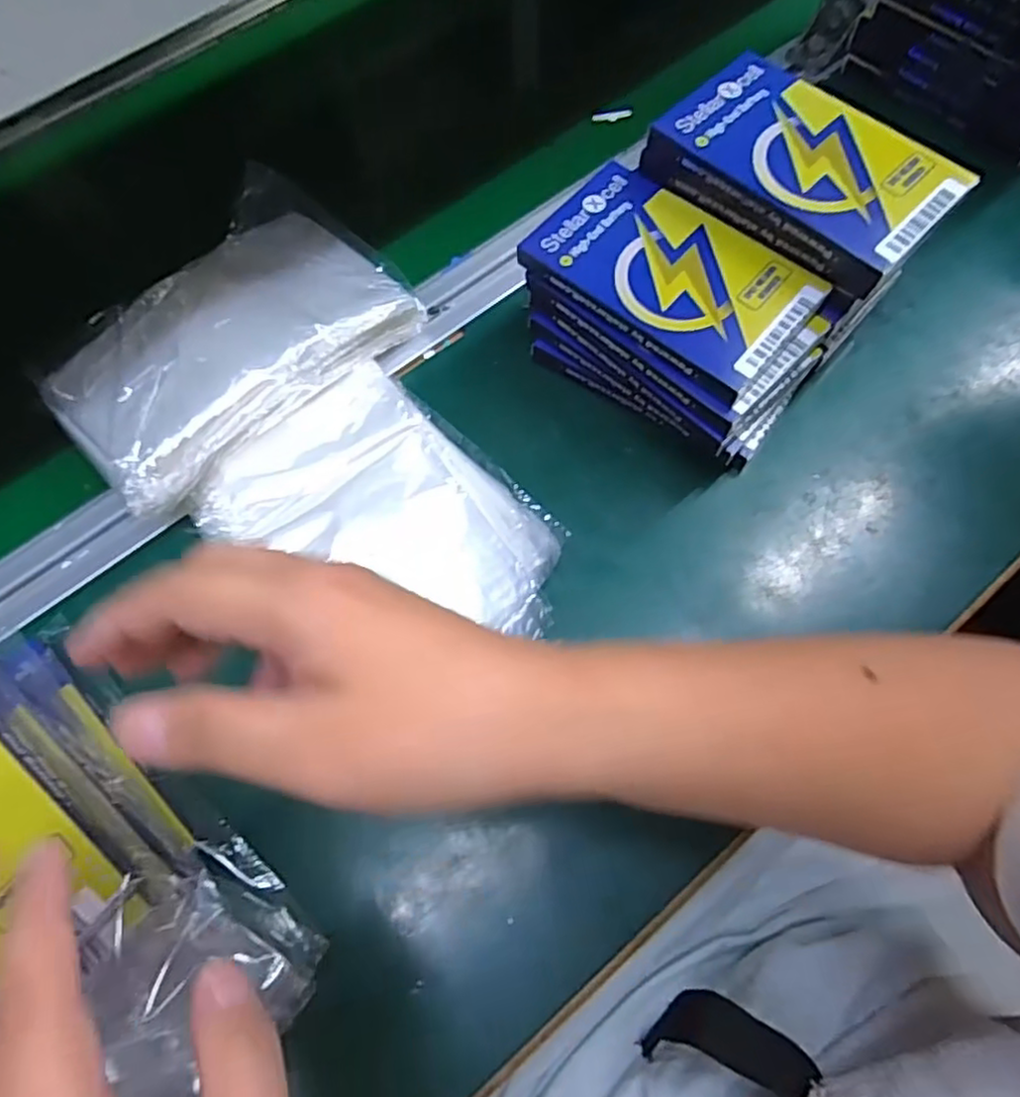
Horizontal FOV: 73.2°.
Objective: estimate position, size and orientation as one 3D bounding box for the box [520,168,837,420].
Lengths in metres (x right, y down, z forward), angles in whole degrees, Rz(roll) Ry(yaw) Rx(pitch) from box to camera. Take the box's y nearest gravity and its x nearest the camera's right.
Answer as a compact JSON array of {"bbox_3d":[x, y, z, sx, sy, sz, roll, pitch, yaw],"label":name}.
[{"bbox_3d":[0.078,-0.133,0.338,0.128,0.019,0.078,40,74,17],"label":"box"}]

